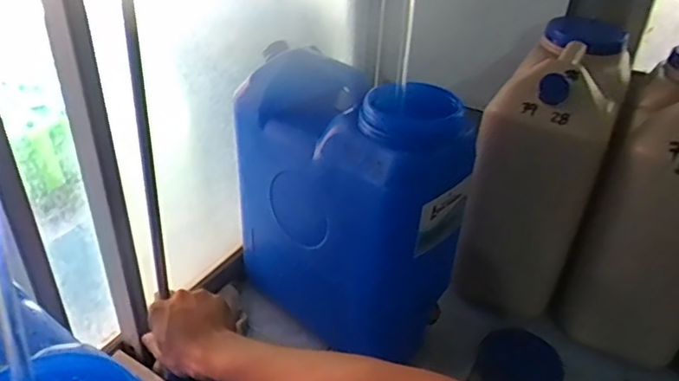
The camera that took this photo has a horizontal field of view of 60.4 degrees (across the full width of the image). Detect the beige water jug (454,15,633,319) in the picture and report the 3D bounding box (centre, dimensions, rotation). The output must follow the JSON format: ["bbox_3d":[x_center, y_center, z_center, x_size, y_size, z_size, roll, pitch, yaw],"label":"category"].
[{"bbox_3d":[0.315,-0.030,0.929,0.174,0.397,0.248,18,37,20],"label":"beige water jug"}]

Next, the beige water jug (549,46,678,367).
[{"bbox_3d":[0.488,0.028,0.860,0.185,0.397,0.244,26,40,29],"label":"beige water jug"}]

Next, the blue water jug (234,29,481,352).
[{"bbox_3d":[0.006,0.010,0.817,0.168,0.351,0.299,-25,44,-35],"label":"blue water jug"}]

